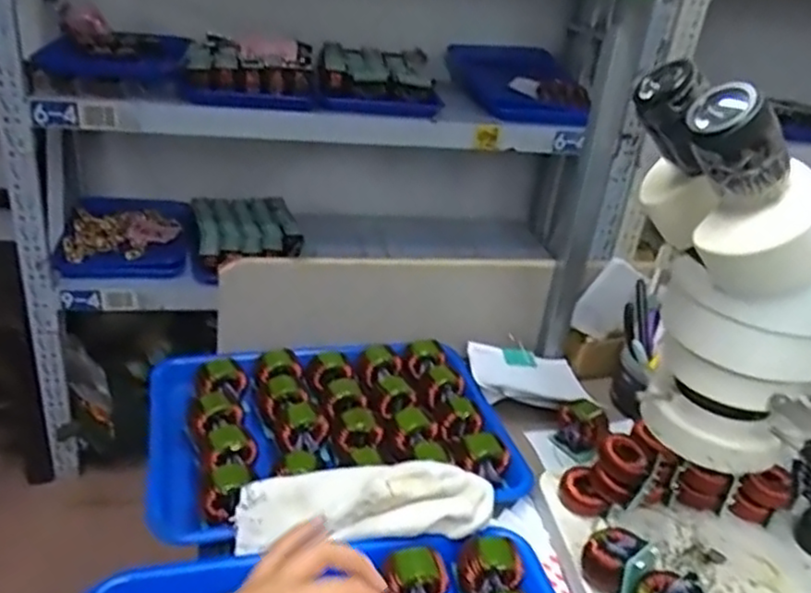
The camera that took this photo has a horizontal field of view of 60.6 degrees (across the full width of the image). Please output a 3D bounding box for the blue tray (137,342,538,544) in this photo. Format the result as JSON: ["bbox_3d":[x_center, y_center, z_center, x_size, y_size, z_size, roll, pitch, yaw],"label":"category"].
[{"bbox_3d":[-0.072,0.115,0.657,0.321,0.058,0.230,-3,29,-18],"label":"blue tray"}]

